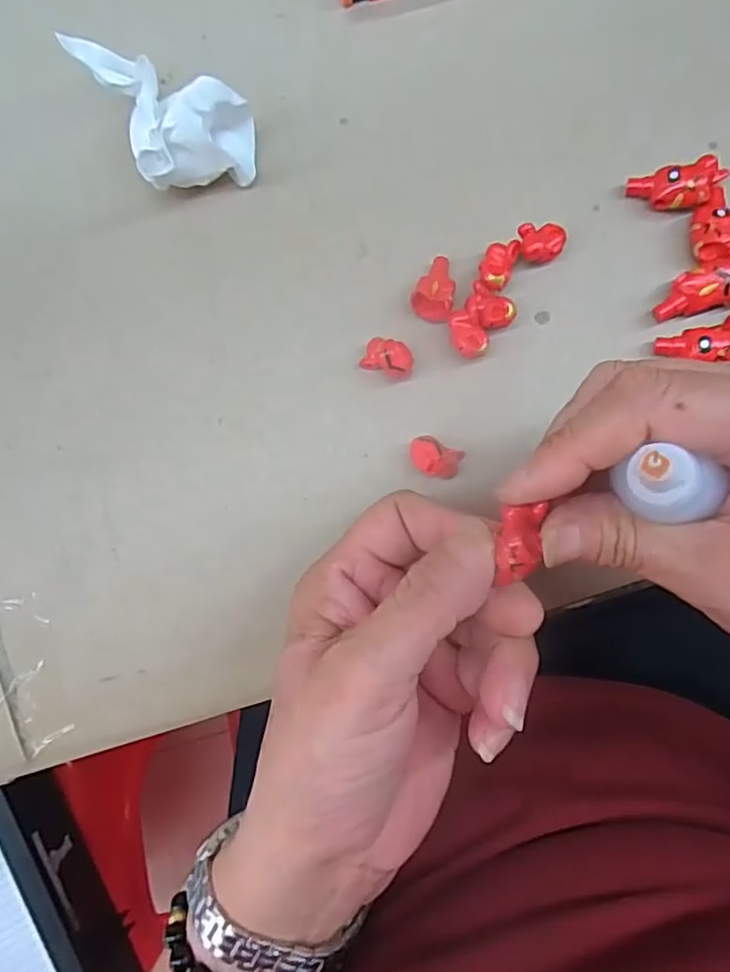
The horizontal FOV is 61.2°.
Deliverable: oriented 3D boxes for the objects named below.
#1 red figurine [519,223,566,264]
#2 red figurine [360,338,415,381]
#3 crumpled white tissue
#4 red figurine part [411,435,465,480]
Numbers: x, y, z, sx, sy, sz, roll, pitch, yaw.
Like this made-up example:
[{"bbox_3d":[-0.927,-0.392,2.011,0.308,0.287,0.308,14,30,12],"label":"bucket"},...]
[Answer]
[{"bbox_3d":[0.073,-0.099,0.256,0.018,0.015,0.015,-12,85,1],"label":"red figurine"},{"bbox_3d":[0.010,-0.052,0.254,0.020,0.013,0.014,29,87,4],"label":"red figurine"},{"bbox_3d":[-0.082,-0.160,0.254,0.048,0.035,0.079,-35,85,-1],"label":"crumpled white tissue"},{"bbox_3d":[0.028,-0.011,0.249,0.021,0.013,0.014,22,86,4],"label":"red figurine part"}]

